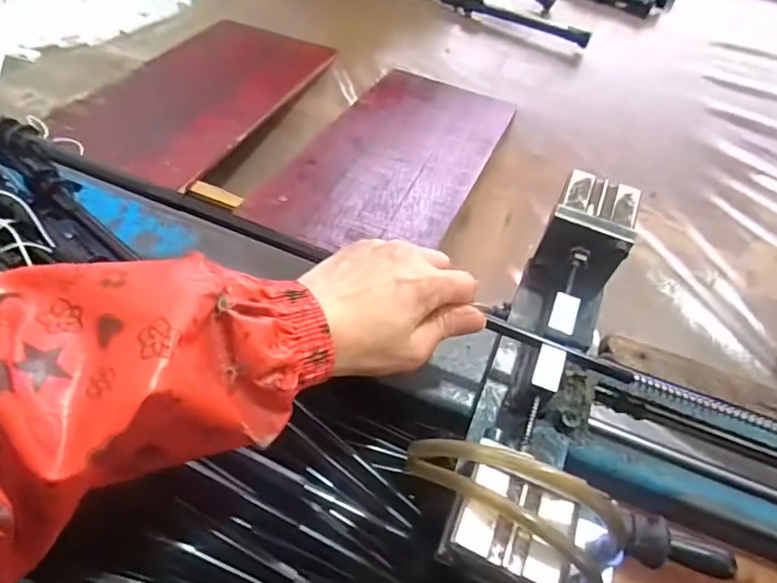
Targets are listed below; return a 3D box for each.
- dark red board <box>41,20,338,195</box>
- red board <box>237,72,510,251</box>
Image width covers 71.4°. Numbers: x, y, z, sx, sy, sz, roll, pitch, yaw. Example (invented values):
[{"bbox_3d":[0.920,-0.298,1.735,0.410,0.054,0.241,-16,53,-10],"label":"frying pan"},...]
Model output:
[{"bbox_3d":[-0.204,-0.228,0.607,0.167,0.017,0.359,20,46,6],"label":"dark red board"},{"bbox_3d":[0.014,-0.150,0.571,0.177,0.008,0.360,25,46,12],"label":"red board"}]

